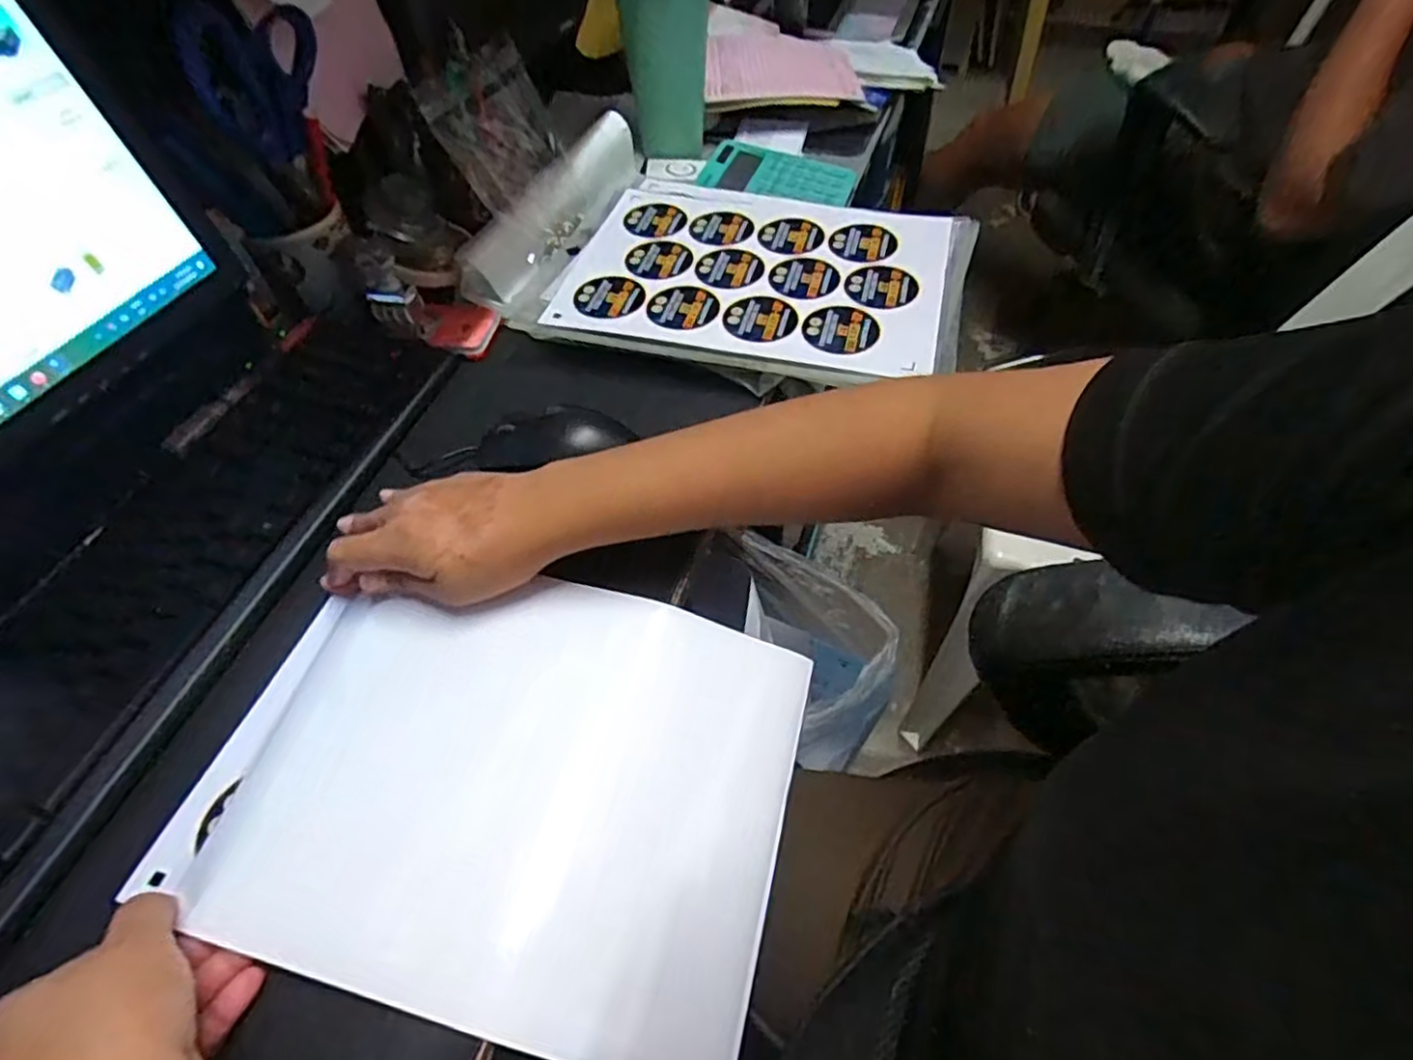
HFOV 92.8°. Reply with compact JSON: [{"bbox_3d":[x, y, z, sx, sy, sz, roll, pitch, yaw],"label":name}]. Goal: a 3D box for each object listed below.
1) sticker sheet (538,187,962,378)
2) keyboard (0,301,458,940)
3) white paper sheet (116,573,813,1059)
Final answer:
[{"bbox_3d":[0.039,-0.214,0.553,0.303,0.009,0.203,12,56,13],"label":"sticker sheet"},{"bbox_3d":[-0.314,0.009,0.410,0.121,0.022,0.446,10,56,12],"label":"keyboard"},{"bbox_3d":[-0.106,0.130,0.363,0.289,0.064,0.210,10,56,12],"label":"white paper sheet"}]

